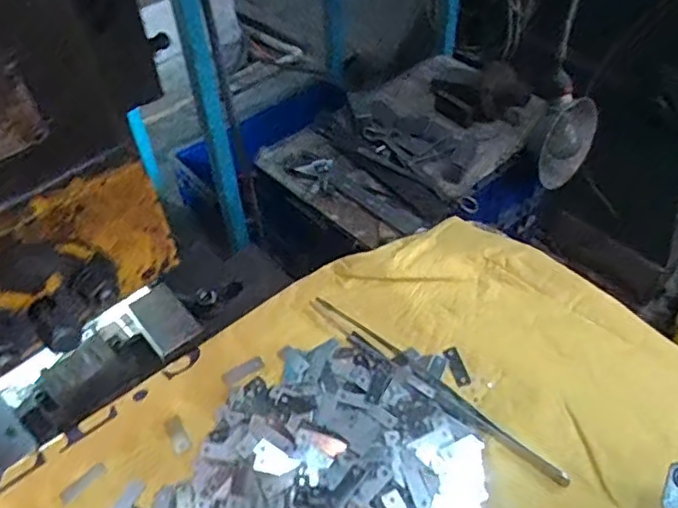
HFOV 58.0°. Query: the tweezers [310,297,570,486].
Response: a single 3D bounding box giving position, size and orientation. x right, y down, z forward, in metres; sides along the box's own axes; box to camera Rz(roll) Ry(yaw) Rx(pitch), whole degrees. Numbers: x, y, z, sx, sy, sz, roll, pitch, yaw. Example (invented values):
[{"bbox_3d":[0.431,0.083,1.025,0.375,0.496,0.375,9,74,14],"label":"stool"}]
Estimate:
[{"bbox_3d":[0.070,0.102,0.495,0.246,0.008,0.020,32,58,29],"label":"tweezers"}]

